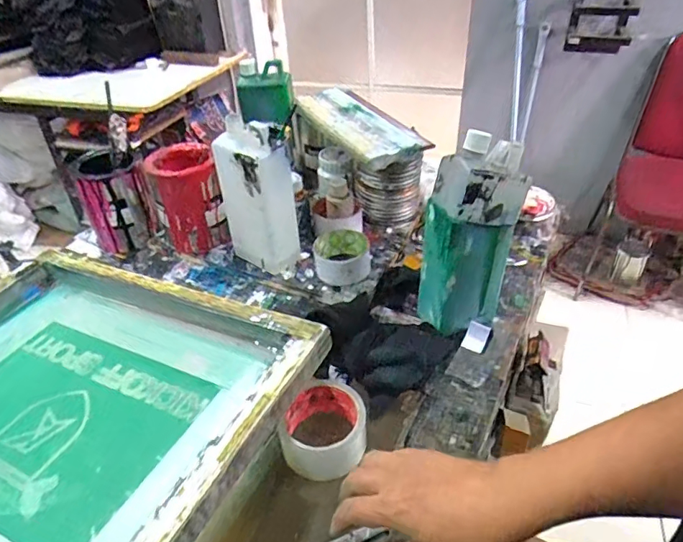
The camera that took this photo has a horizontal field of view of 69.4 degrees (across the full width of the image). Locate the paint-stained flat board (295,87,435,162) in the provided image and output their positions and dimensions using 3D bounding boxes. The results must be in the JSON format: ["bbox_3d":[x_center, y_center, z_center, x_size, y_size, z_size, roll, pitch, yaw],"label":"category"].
[{"bbox_3d":[0.022,-0.243,0.797,0.110,0.023,0.281,-22,42,-22],"label":"paint-stained flat board"}]

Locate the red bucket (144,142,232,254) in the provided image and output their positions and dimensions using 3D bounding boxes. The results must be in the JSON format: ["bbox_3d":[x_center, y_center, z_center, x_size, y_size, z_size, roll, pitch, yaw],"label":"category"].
[{"bbox_3d":[-0.246,-0.117,0.793,0.093,0.136,0.113,-15,40,-16],"label":"red bucket"}]

